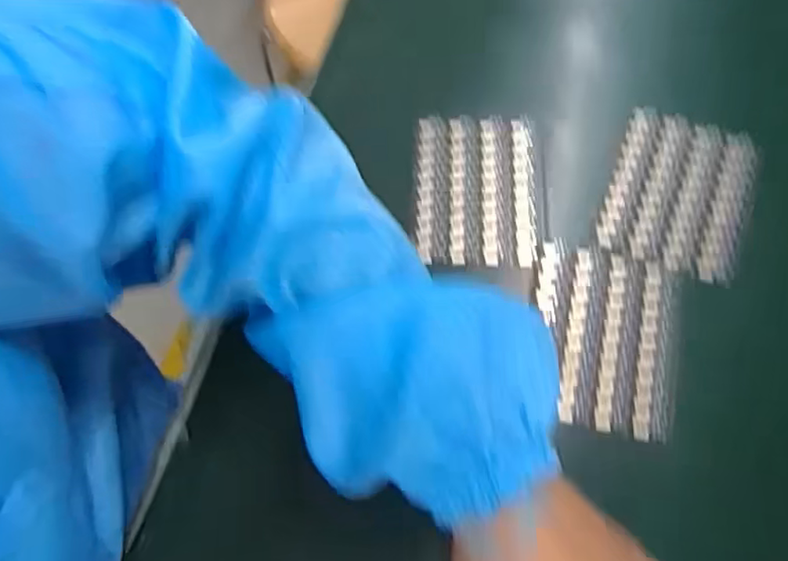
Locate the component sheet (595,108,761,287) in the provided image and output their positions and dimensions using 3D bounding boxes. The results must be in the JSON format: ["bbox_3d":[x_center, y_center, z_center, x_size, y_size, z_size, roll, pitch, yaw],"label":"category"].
[{"bbox_3d":[0.176,-0.054,0.377,0.082,0.007,0.101,21,70,9],"label":"component sheet"}]

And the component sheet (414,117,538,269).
[{"bbox_3d":[0.051,-0.056,0.383,0.073,0.007,0.099,3,69,2],"label":"component sheet"}]

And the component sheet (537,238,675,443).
[{"bbox_3d":[0.118,0.032,0.345,0.076,0.005,0.101,10,69,5],"label":"component sheet"}]

